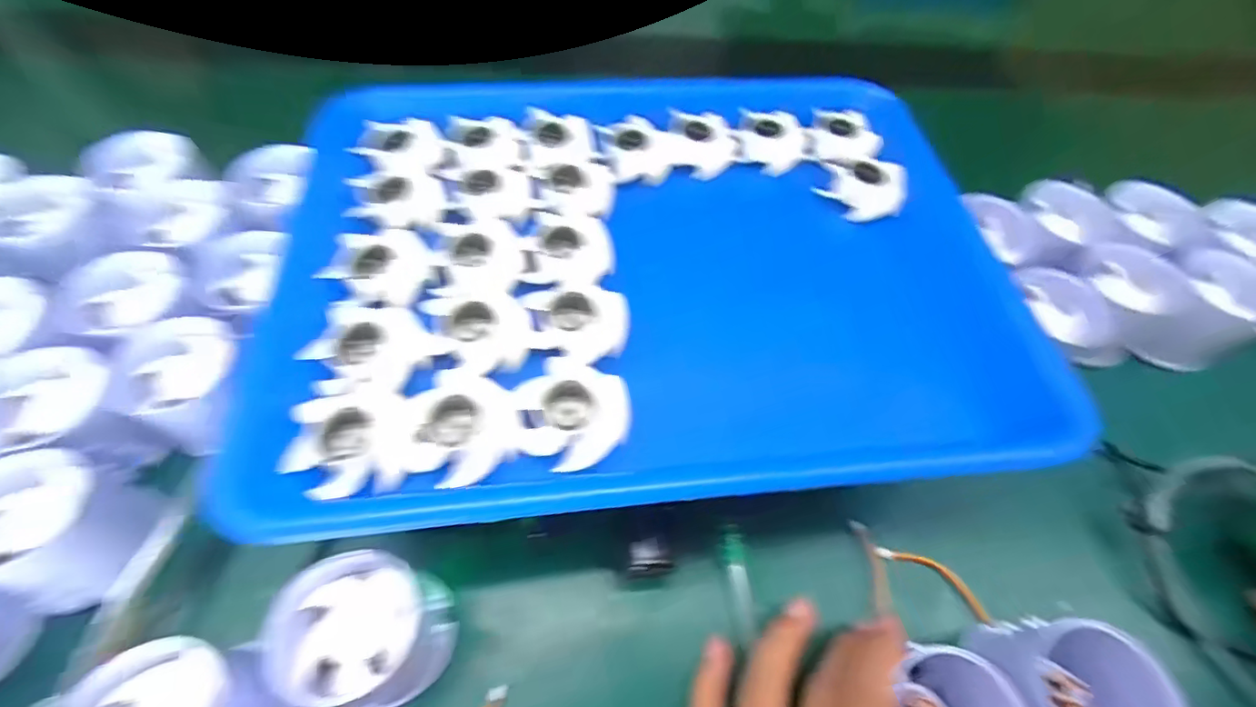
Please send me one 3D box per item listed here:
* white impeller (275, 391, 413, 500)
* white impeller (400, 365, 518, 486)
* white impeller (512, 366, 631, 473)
[{"bbox_3d":[-0.107,0.035,0.207,0.044,0.012,0.040,-6,58,-7],"label":"white impeller"},{"bbox_3d":[-0.068,0.027,0.214,0.046,0.017,0.047,2,57,-3],"label":"white impeller"},{"bbox_3d":[-0.022,0.025,0.217,0.045,0.015,0.040,-9,59,-10],"label":"white impeller"}]

